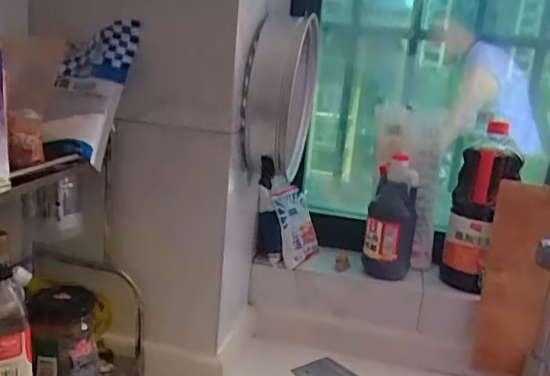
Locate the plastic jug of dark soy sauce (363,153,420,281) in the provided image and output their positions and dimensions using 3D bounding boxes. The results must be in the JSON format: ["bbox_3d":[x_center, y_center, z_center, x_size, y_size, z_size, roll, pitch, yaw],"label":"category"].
[{"bbox_3d":[0.205,0.050,0.982,0.084,0.204,0.066,7,14,8],"label":"plastic jug of dark soy sauce"}]

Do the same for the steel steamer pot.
[{"bbox_3d":[0.011,-0.148,0.910,0.074,0.242,0.252,8,14,9],"label":"steel steamer pot"}]

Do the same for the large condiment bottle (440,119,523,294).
[{"bbox_3d":[0.349,0.033,0.951,0.082,0.270,0.089,-3,16,-31],"label":"large condiment bottle"}]

